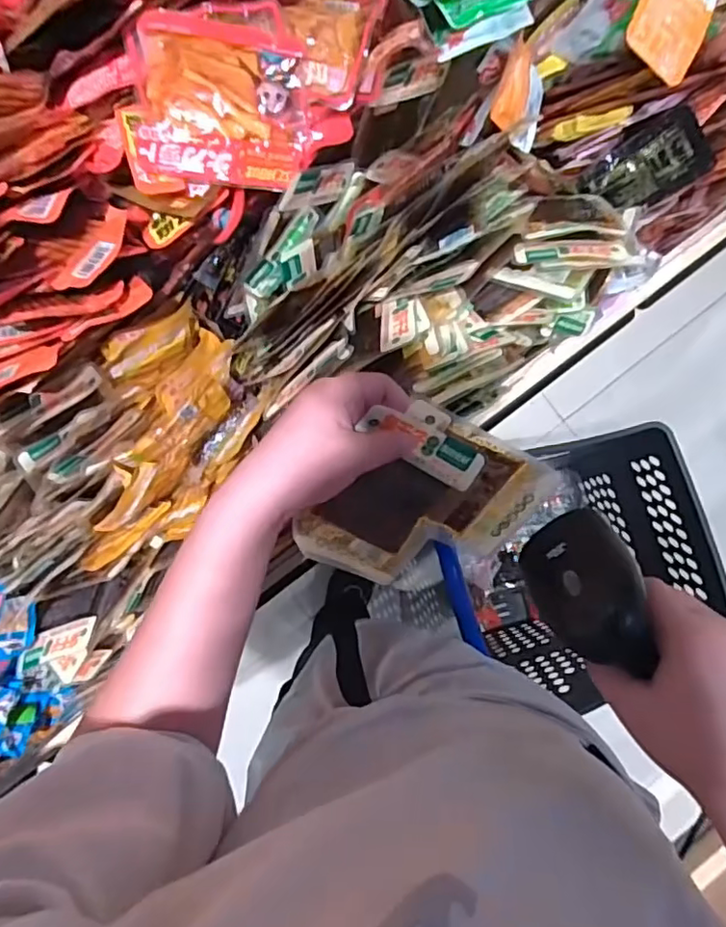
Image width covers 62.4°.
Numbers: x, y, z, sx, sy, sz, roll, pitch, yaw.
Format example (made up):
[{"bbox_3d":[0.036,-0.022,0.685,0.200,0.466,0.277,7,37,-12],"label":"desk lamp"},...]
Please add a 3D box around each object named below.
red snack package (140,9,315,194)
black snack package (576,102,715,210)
[{"bbox_3d":[-0.100,-0.258,0.432,0.118,0.024,0.107,0,102,-13],"label":"red snack package"},{"bbox_3d":[0.275,-0.293,0.592,0.111,0.018,0.071,-20,111,35],"label":"black snack package"}]

